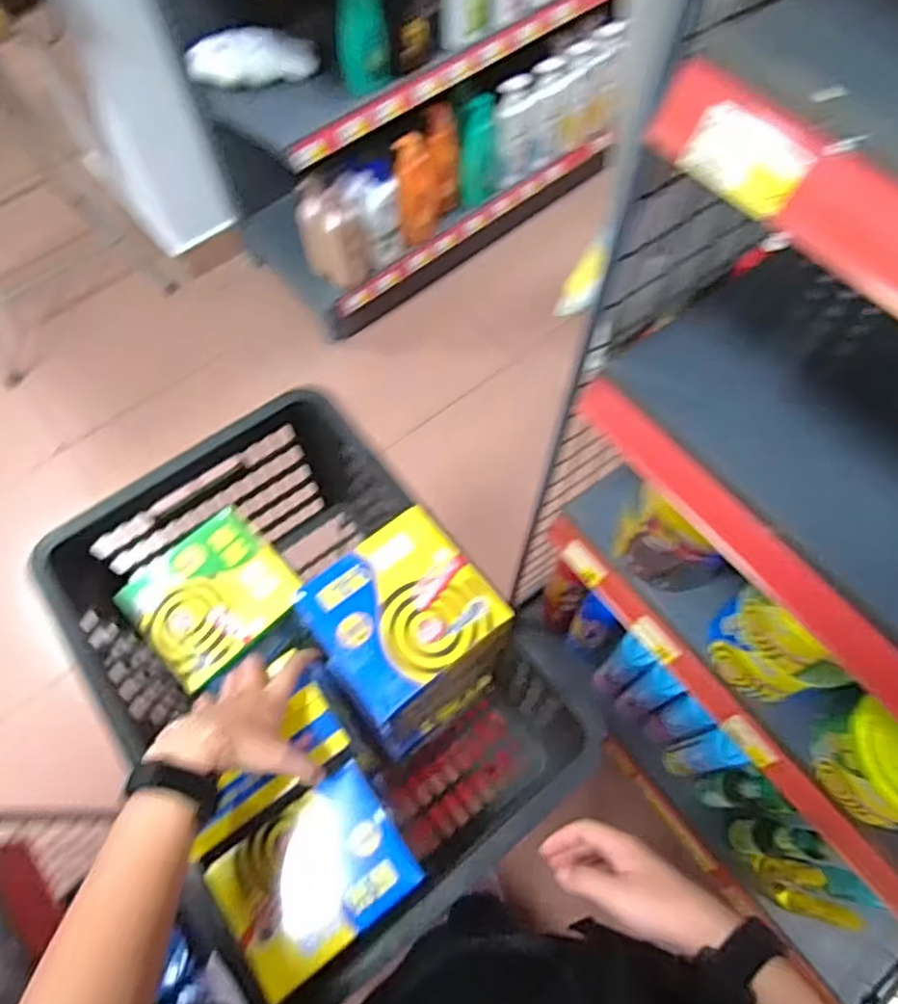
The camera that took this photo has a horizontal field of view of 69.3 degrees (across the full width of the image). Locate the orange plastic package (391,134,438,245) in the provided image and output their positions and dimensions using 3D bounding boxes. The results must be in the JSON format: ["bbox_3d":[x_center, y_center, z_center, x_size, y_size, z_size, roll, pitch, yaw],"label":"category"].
[{"bbox_3d":[-0.086,-0.721,1.499,0.103,0.261,0.060,-38,61,-17],"label":"orange plastic package"}]

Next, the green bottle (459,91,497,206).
[{"bbox_3d":[0.069,-0.827,1.553,0.078,0.249,0.086,7,63,3],"label":"green bottle"}]

